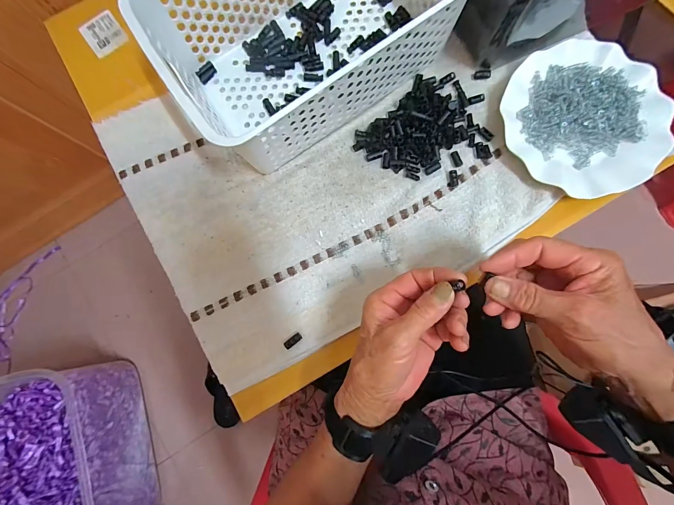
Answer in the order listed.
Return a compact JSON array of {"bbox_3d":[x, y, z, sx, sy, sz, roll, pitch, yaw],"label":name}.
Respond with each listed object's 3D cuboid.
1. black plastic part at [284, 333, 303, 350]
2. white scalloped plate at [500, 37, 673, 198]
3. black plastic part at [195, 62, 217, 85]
[{"bbox_3d":[-0.049,0.100,0.358,0.021,0.008,0.008,-38,82,-4],"label":"black plastic part"},{"bbox_3d":[0.286,-0.156,0.374,0.177,0.024,0.181,0,83,2],"label":"white scalloped plate"},{"bbox_3d":[-0.168,-0.231,0.407,0.017,0.005,0.028,38,85,6],"label":"black plastic part"}]

